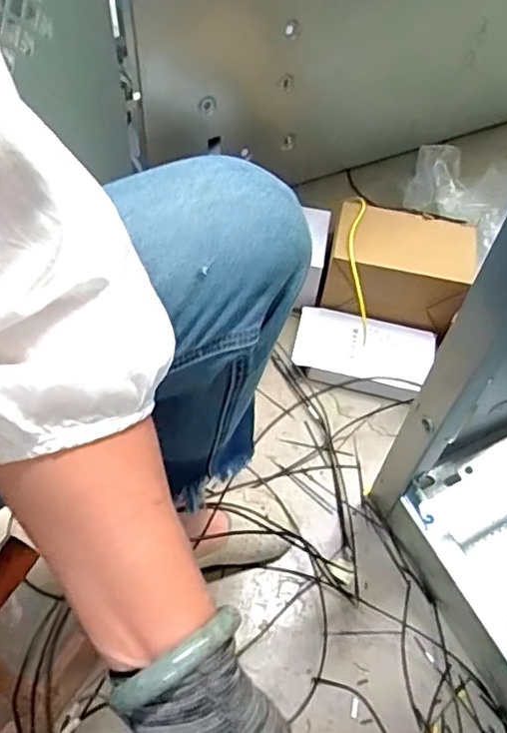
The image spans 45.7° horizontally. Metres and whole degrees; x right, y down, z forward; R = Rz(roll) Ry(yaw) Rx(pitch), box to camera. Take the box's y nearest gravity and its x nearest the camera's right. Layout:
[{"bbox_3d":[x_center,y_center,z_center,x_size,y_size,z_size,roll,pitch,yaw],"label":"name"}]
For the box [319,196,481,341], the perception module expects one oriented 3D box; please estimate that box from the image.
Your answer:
[{"bbox_3d":[0.212,-0.151,0.900,0.192,0.127,0.144,14,56,7],"label":"box"}]

